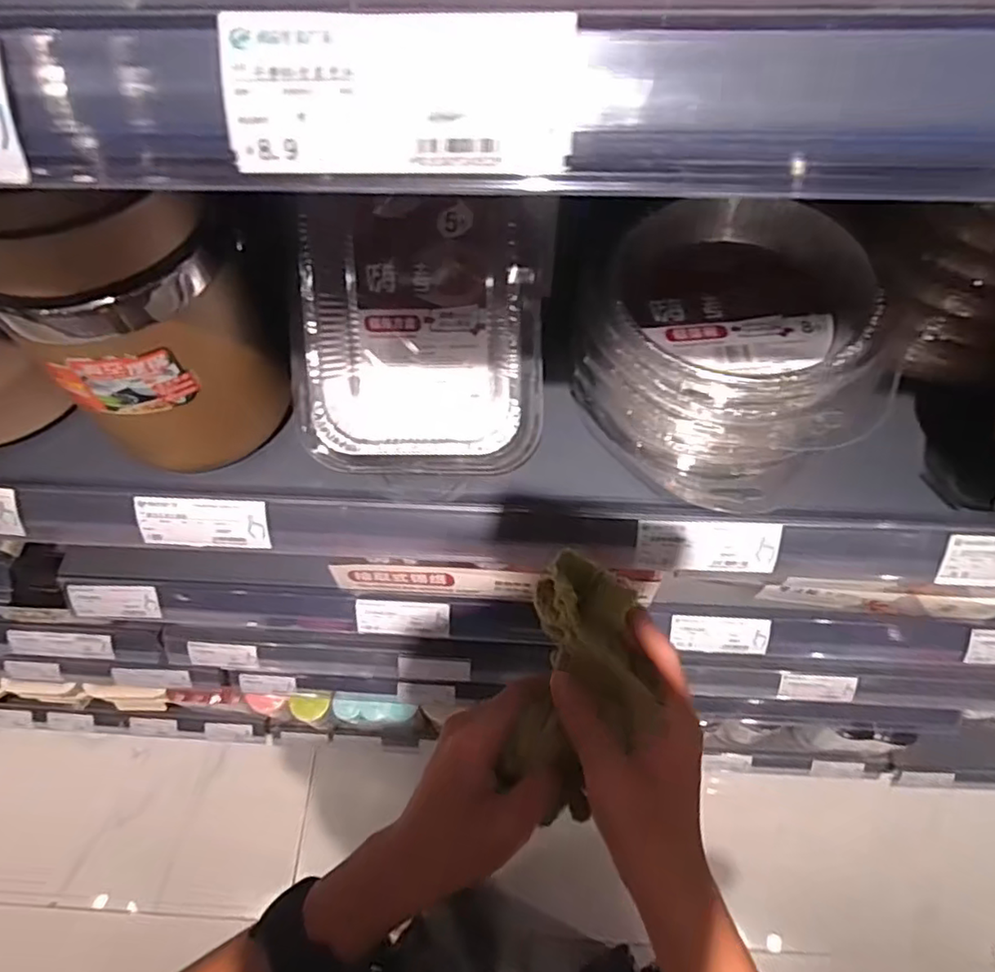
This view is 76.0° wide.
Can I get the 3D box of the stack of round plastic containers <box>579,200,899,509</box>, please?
[{"bbox_3d":[0.137,-0.091,0.415,0.165,0.104,0.167,20,65,11],"label":"stack of round plastic containers"}]

